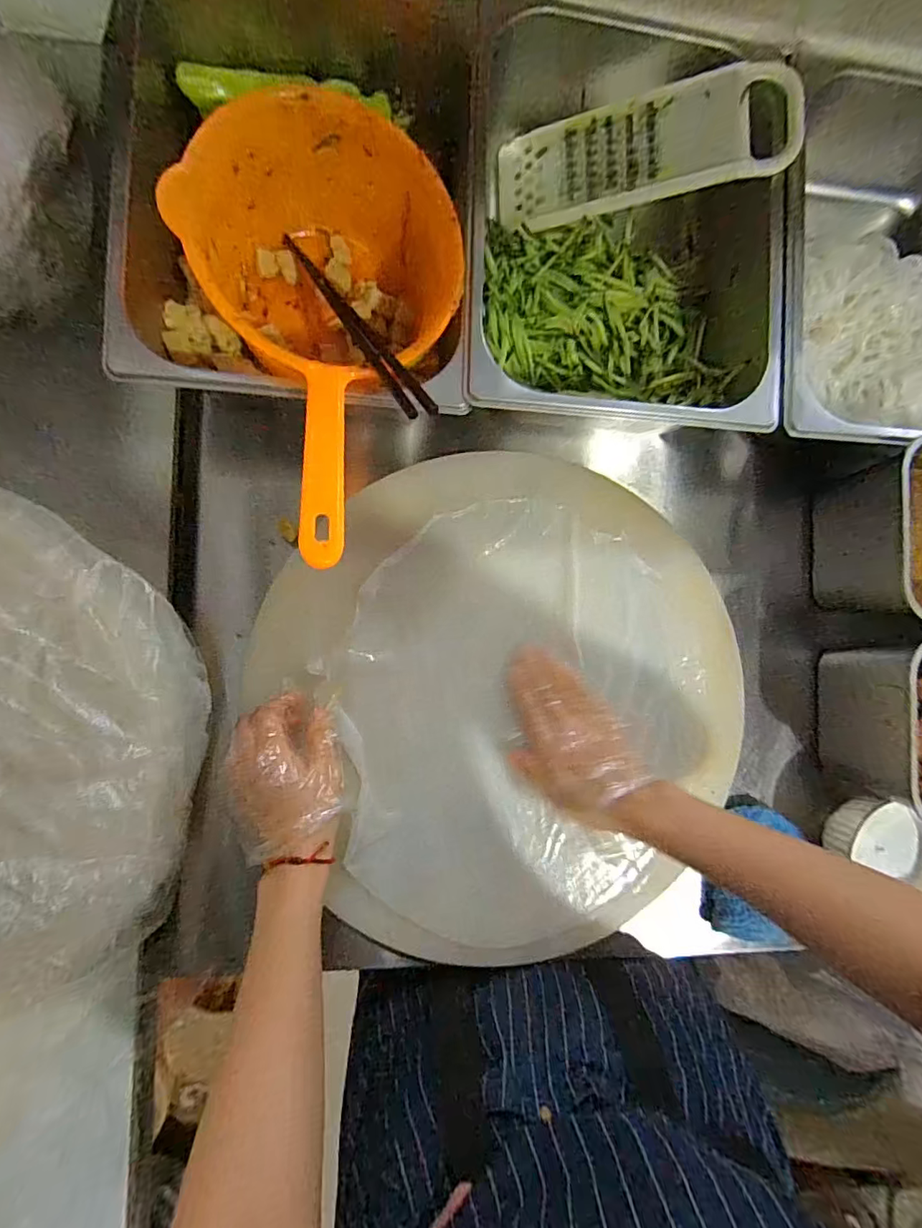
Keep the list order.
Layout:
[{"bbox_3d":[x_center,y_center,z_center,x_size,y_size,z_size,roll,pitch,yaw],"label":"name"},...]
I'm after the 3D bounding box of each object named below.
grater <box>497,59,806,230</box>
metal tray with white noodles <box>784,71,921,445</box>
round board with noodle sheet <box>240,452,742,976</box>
[{"bbox_3d":[0.154,-0.402,0.435,0.246,0.017,0.089,-1,92,17],"label":"grater"},{"bbox_3d":[0.400,-0.309,0.494,0.265,0.127,0.335,3,88,-6],"label":"metal tray with white noodles"},{"bbox_3d":[0.054,0.074,0.470,0.414,0.046,0.445,0,92,-5],"label":"round board with noodle sheet"}]

